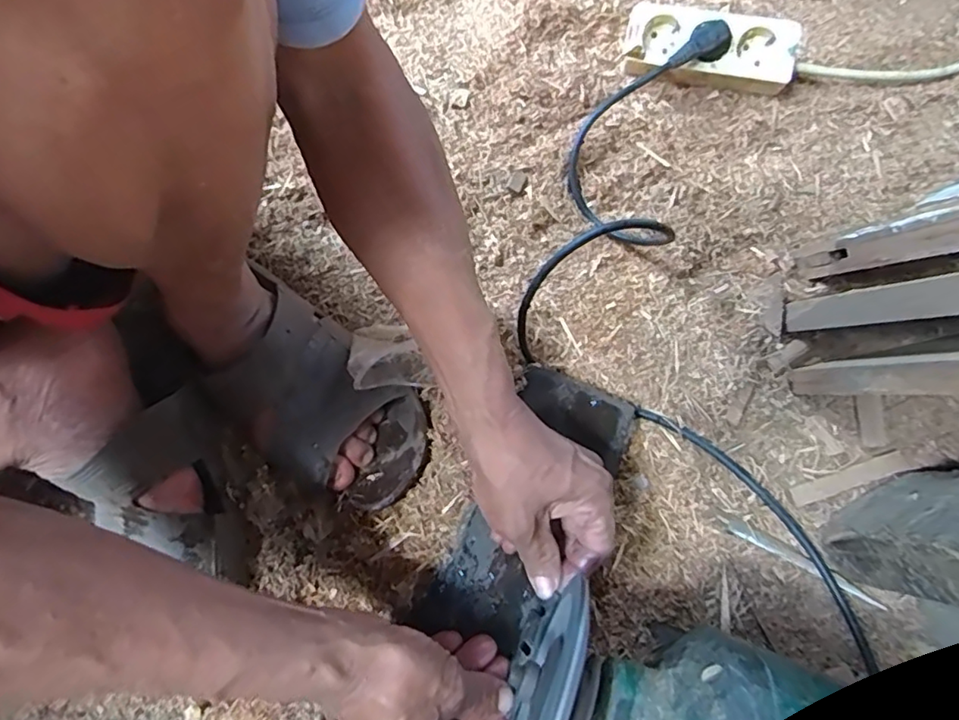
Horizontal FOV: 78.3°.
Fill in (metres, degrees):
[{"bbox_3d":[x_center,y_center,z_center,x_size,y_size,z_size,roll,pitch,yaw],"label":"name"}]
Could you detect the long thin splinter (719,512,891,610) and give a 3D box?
[{"bbox_3d":[0.252,0.157,0.465,0.134,0.005,0.012,27,73,7],"label":"long thin splinter"}]

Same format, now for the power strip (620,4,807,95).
[{"bbox_3d":[0.222,-0.303,0.570,0.157,0.036,0.063,11,108,7],"label":"power strip"}]

